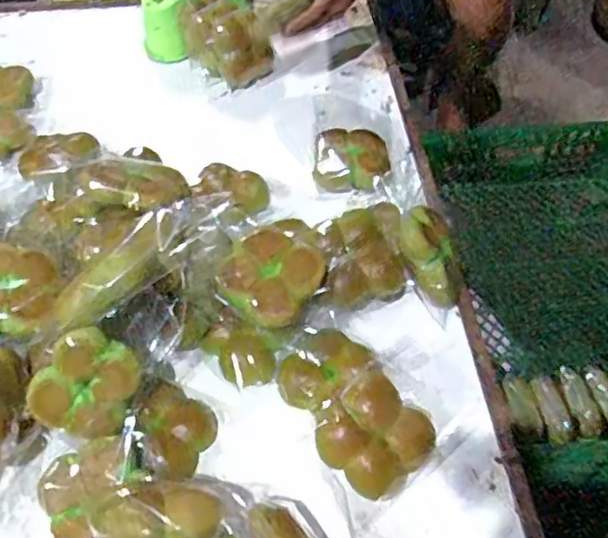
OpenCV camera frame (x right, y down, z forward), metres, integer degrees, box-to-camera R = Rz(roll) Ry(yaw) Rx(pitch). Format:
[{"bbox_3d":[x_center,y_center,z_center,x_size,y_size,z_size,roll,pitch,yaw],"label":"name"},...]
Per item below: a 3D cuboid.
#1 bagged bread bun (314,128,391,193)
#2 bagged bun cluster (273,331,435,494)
[{"bbox_3d":[0.066,-0.149,0.914,0.109,0.043,0.118,4,53,4],"label":"bagged bread bun"},{"bbox_3d":[0.051,0.144,0.675,0.116,0.056,0.177,-30,58,-20],"label":"bagged bun cluster"}]

